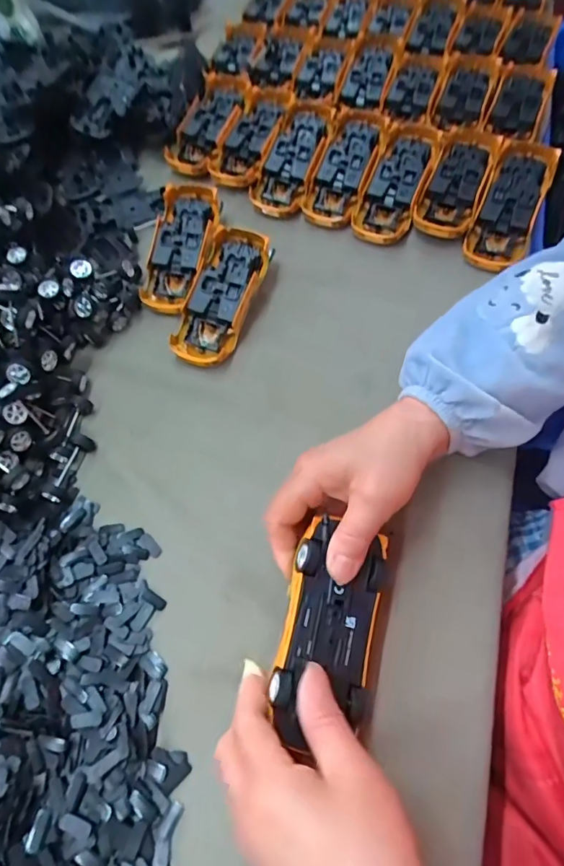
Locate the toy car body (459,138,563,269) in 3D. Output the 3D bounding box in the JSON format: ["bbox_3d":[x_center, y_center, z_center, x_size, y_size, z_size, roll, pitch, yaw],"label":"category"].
[{"bbox_3d":[0.216,-0.217,0.460,0.054,0.024,0.136,22,84,14],"label":"toy car body"}]

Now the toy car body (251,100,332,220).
[{"bbox_3d":[0.010,-0.288,0.505,0.055,0.025,0.133,20,82,13],"label":"toy car body"}]

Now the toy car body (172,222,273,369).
[{"bbox_3d":[-0.053,-0.121,0.439,0.055,0.027,0.130,18,79,12],"label":"toy car body"}]

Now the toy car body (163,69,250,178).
[{"bbox_3d":[-0.081,-0.351,0.546,0.060,0.024,0.143,20,79,13],"label":"toy car body"}]

